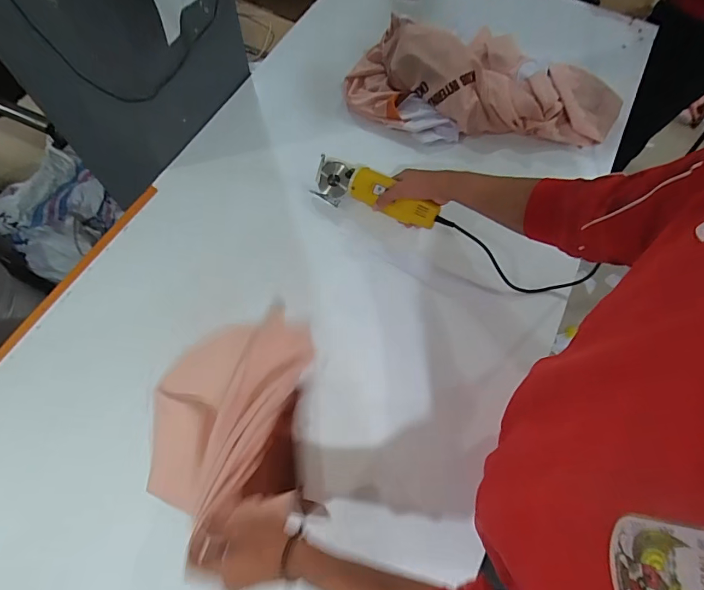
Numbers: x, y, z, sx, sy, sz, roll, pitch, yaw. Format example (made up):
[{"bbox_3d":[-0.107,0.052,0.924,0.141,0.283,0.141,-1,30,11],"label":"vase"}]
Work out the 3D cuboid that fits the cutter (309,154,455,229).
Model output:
[{"bbox_3d":[0.047,-0.180,0.752,0.265,0.061,0.081,27,68,17],"label":"cutter"}]

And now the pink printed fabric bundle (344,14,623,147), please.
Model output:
[{"bbox_3d":[0.269,-0.449,0.867,0.553,0.119,0.274,8,66,1],"label":"pink printed fabric bundle"}]

